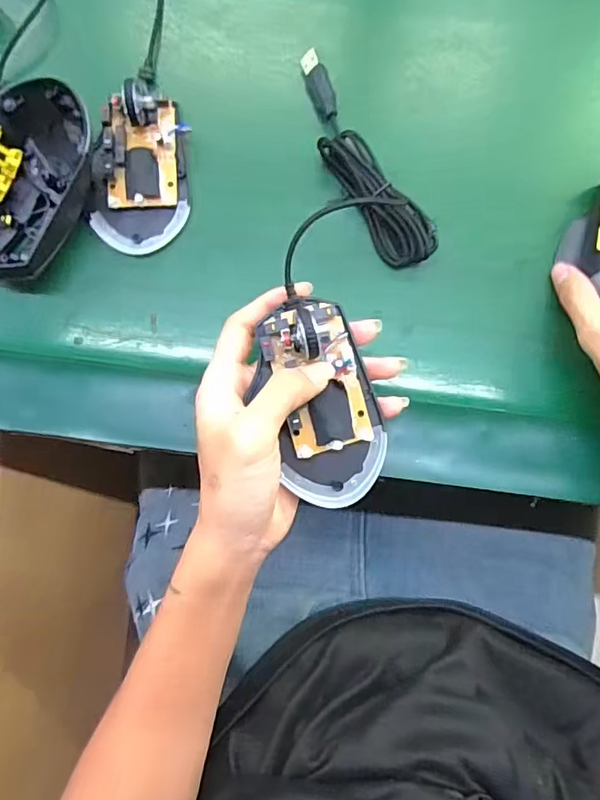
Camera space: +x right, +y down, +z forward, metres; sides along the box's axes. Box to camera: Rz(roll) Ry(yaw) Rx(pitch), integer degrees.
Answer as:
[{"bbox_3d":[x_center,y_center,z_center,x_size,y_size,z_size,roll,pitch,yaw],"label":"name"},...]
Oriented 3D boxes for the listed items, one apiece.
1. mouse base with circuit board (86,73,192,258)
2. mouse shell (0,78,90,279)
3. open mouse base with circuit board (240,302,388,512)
[{"bbox_3d":[-0.105,-0.154,0.331,0.062,0.029,0.113,1,82,-1],"label":"mouse base with circuit board"},{"bbox_3d":[-0.171,-0.133,0.321,0.068,0.044,0.116,12,81,1],"label":"mouse shell"},{"bbox_3d":[0.012,0.004,0.279,0.061,0.029,0.110,-15,101,-3],"label":"open mouse base with circuit board"}]

